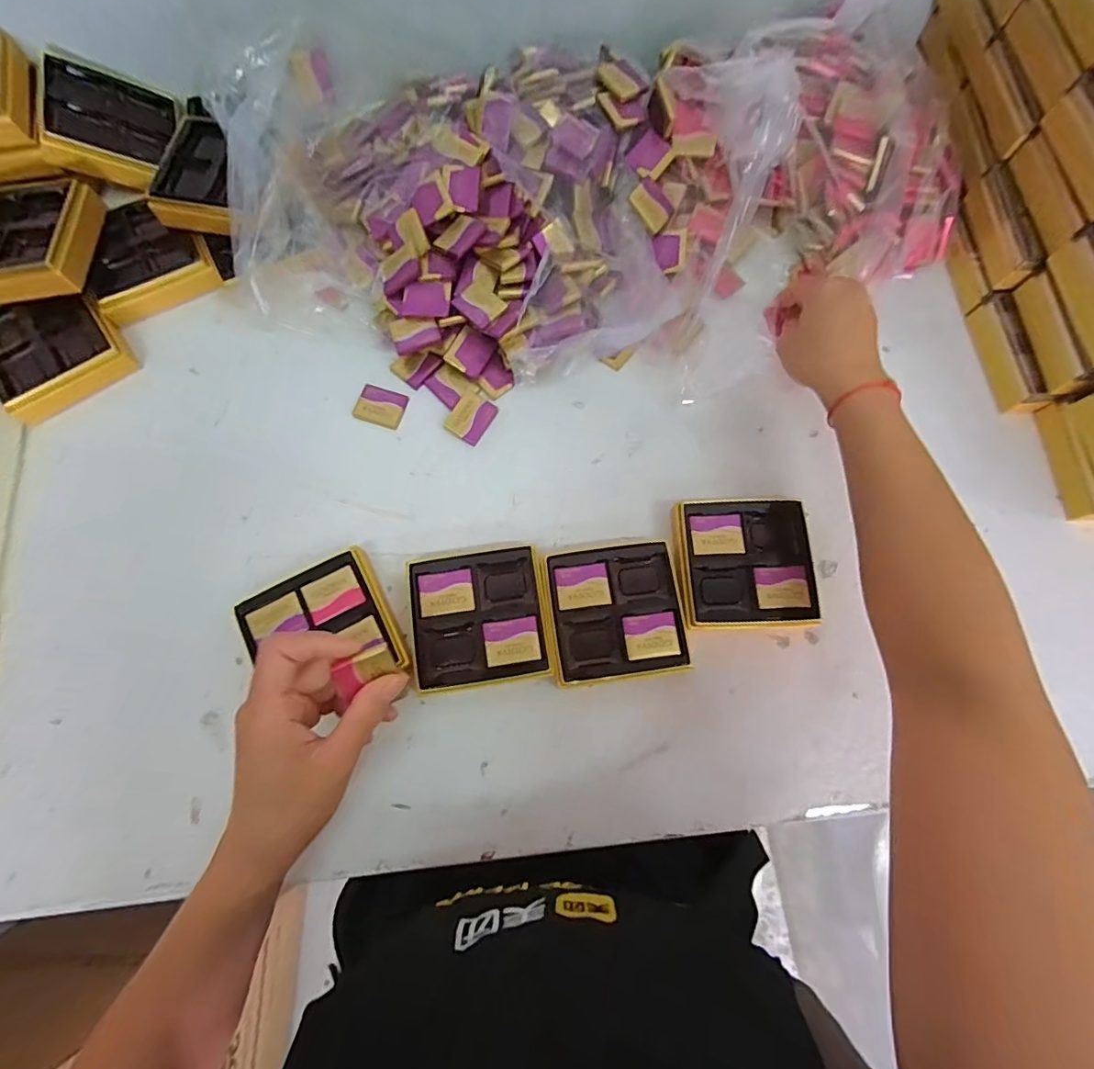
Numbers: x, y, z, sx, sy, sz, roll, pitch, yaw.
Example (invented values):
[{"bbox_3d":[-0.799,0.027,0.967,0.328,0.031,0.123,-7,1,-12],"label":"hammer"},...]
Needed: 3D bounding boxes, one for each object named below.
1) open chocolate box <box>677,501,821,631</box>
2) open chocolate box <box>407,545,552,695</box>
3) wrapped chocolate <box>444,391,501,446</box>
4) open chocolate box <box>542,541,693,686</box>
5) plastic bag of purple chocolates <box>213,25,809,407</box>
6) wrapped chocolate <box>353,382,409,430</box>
[{"bbox_3d":[0.148,0.022,0.405,0.099,0.028,0.096,-2,76,-1],"label":"open chocolate box"},{"bbox_3d":[-0.050,0.061,0.391,0.096,0.032,0.096,-7,76,-2],"label":"open chocolate box"},{"bbox_3d":[-0.064,-0.099,0.444,0.032,0.006,0.040,29,78,7],"label":"wrapped chocolate"},{"bbox_3d":[0.049,0.058,0.393,0.096,0.028,0.097,-7,76,-2],"label":"open chocolate box"},{"bbox_3d":[-0.050,-0.294,0.439,0.424,0.115,0.342,19,77,4],"label":"plastic bag of purple chocolates"},{"bbox_3d":[-0.142,-0.109,0.449,0.041,0.005,0.033,17,77,4],"label":"wrapped chocolate"}]

